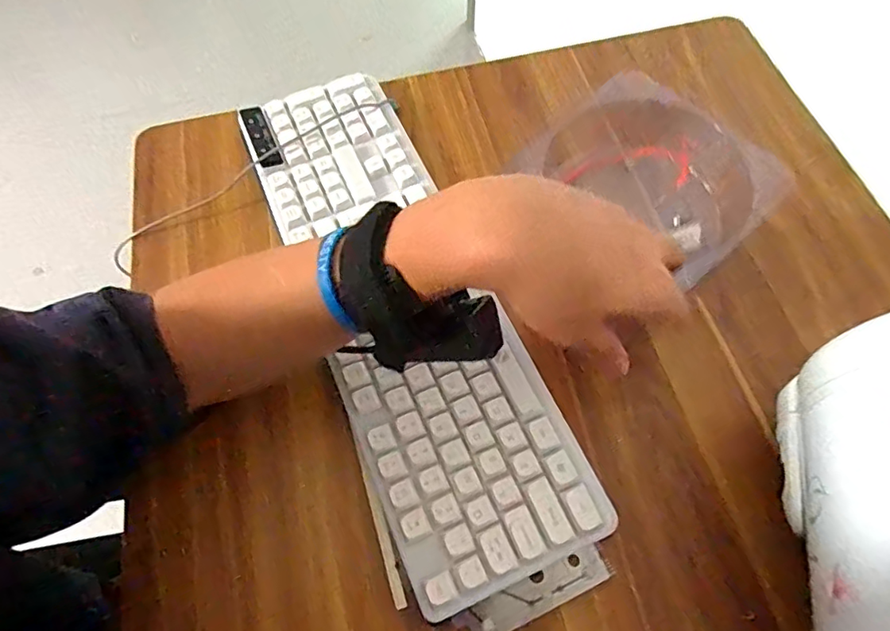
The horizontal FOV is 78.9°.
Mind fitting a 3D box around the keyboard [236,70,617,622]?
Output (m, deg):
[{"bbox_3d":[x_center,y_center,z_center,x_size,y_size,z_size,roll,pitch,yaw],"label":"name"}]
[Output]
[{"bbox_3d":[-0.037,-0.022,0.403,0.126,0.022,0.423,-22,65,-8],"label":"keyboard"}]

